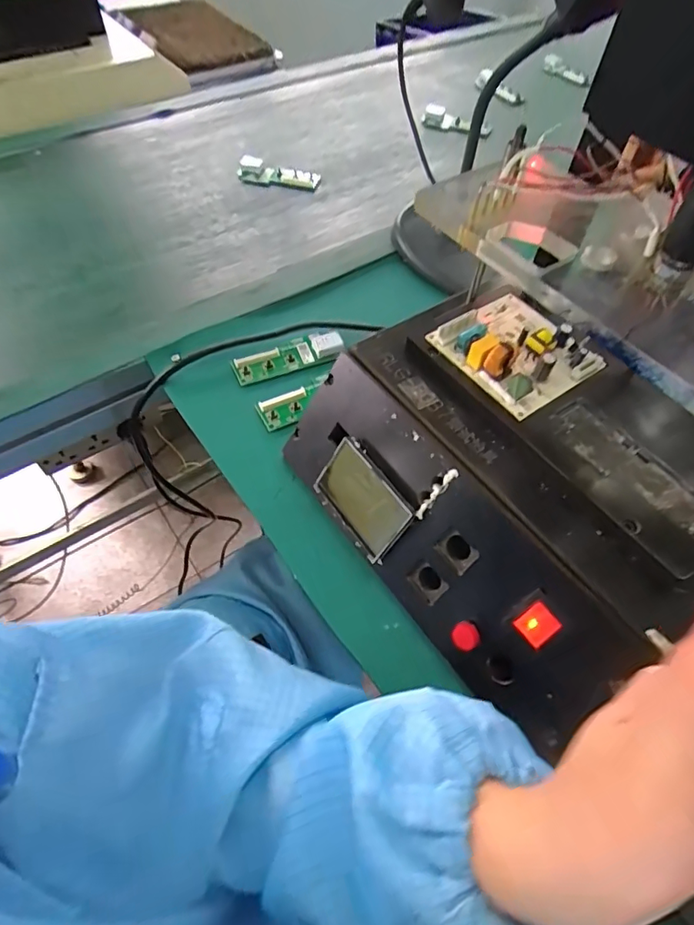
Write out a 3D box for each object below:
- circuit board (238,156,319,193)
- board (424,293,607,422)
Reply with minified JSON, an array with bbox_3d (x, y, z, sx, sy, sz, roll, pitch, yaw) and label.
[{"bbox_3d":[-0.087,-0.361,0.653,0.105,0.014,0.038,13,56,7],"label":"circuit board"},{"bbox_3d":[0.115,-0.081,0.346,0.083,0.026,0.088,-30,61,-20],"label":"board"}]

